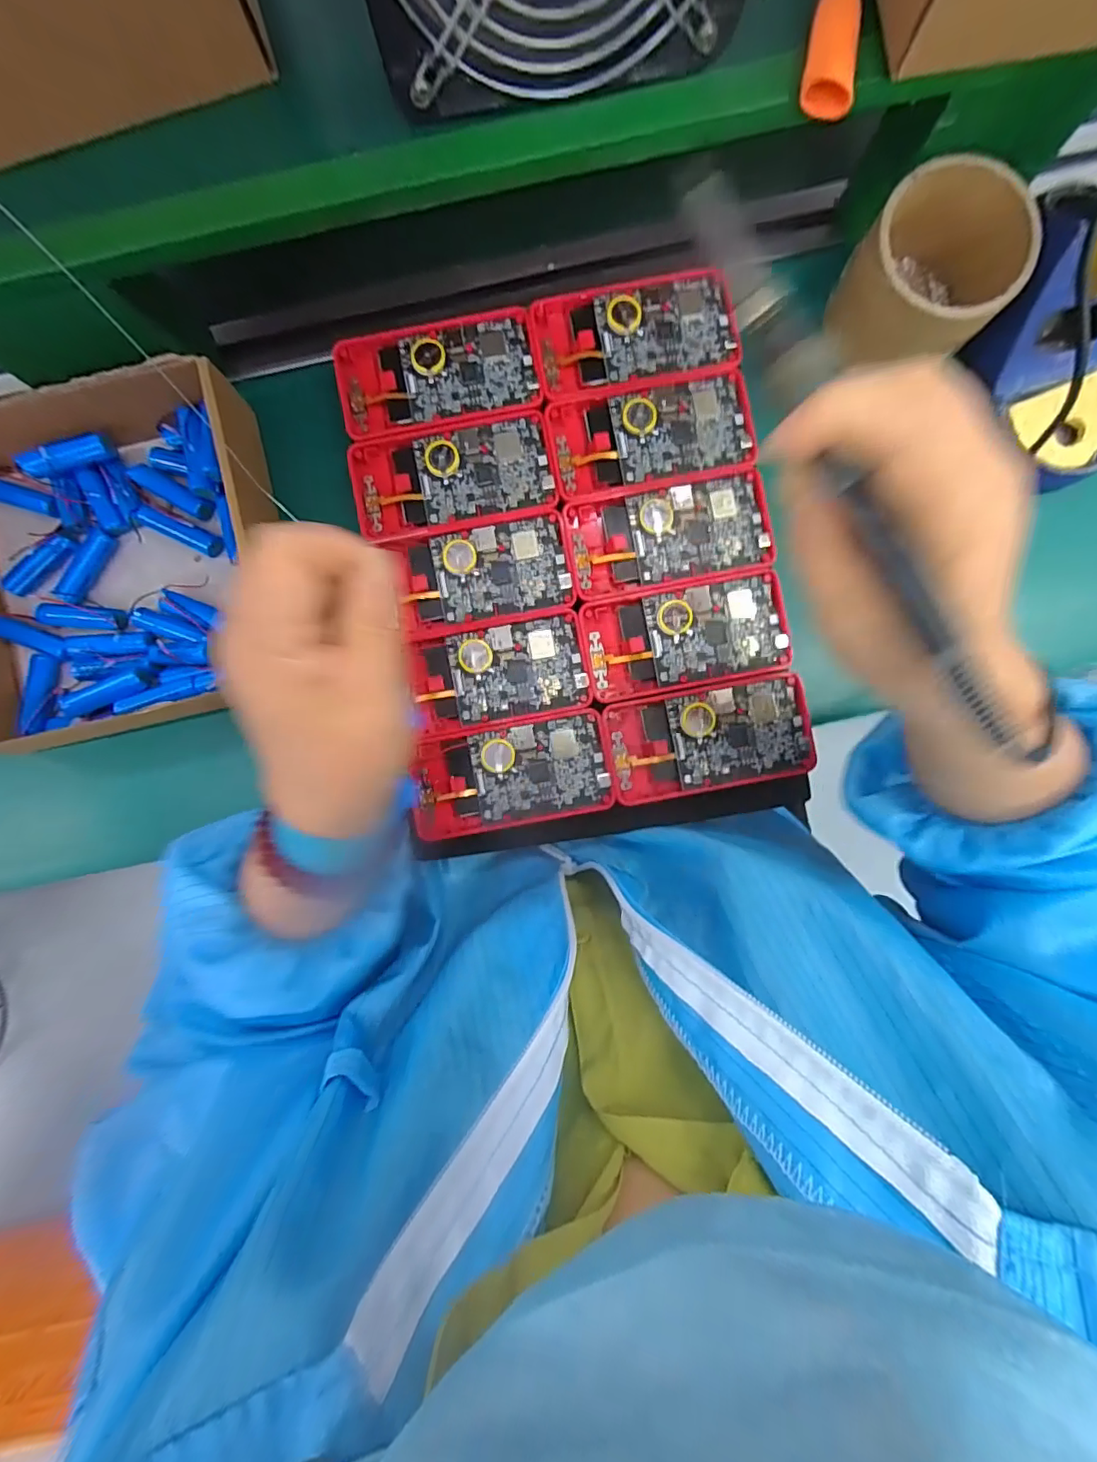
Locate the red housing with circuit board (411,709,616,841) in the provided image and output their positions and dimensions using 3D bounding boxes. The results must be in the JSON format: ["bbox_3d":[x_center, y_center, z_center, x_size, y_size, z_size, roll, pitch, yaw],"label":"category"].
[{"bbox_3d":[-0.022,0.027,0.329,0.117,0.007,0.061,-11,89,1],"label":"red housing with circuit board"}]

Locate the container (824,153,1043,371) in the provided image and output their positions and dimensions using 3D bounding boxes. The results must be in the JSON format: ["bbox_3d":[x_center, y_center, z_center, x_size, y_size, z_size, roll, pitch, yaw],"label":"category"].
[{"bbox_3d":[0.215,-0.262,0.312,0.083,0.060,0.082,0,89,1],"label":"container"}]

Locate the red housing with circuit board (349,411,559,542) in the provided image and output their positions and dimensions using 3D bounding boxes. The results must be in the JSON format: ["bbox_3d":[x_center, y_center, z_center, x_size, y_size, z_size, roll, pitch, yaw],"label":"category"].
[{"bbox_3d":[-0.059,-0.157,0.331,0.121,0.011,0.066,-14,89,1],"label":"red housing with circuit board"}]

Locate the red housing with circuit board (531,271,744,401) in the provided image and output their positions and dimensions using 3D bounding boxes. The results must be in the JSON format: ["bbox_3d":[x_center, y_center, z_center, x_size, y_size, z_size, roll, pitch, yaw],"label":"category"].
[{"bbox_3d":[0.053,-0.244,0.330,0.121,0.008,0.065,-10,89,1],"label":"red housing with circuit board"}]

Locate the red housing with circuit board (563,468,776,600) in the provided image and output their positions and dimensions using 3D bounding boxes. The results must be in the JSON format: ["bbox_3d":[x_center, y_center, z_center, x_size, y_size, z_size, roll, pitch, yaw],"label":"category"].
[{"bbox_3d":[0.074,-0.119,0.328,0.121,0.006,0.059,-10,89,1],"label":"red housing with circuit board"}]

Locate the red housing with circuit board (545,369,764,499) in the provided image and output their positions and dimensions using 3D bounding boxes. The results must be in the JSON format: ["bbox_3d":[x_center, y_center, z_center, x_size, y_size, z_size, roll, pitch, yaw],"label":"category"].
[{"bbox_3d":[0.063,-0.181,0.329,0.120,0.007,0.059,-11,89,1],"label":"red housing with circuit board"}]

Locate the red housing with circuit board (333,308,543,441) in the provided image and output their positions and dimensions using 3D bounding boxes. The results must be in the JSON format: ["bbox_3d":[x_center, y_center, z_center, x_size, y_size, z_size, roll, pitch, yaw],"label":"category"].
[{"bbox_3d":[-0.068,-0.222,0.333,0.121,0.009,0.064,-10,89,1],"label":"red housing with circuit board"}]

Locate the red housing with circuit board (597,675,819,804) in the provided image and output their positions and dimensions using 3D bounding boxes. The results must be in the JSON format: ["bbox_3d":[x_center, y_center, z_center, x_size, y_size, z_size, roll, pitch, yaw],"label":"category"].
[{"bbox_3d":[0.097,0.004,0.326,0.120,0.007,0.062,-11,89,1],"label":"red housing with circuit board"}]

